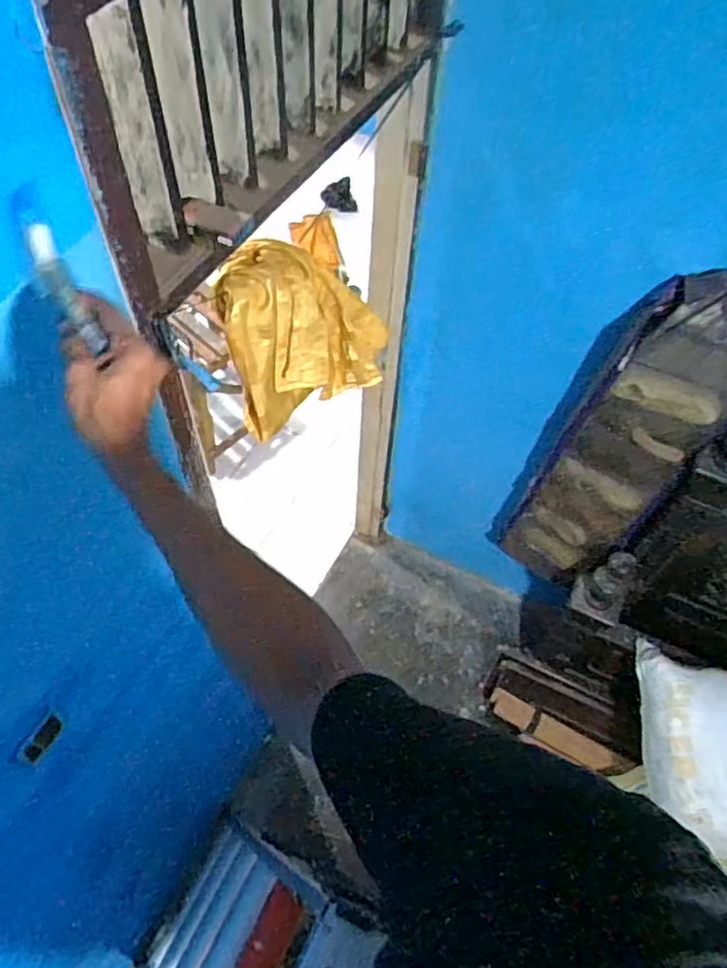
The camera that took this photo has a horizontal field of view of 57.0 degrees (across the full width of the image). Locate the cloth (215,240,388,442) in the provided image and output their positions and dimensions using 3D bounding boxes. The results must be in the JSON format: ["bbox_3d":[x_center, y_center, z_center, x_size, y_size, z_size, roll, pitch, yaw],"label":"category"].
[{"bbox_3d":[-0.089,-0.221,1.037,0.256,0.230,0.174,-1,56,-3],"label":"cloth"}]

